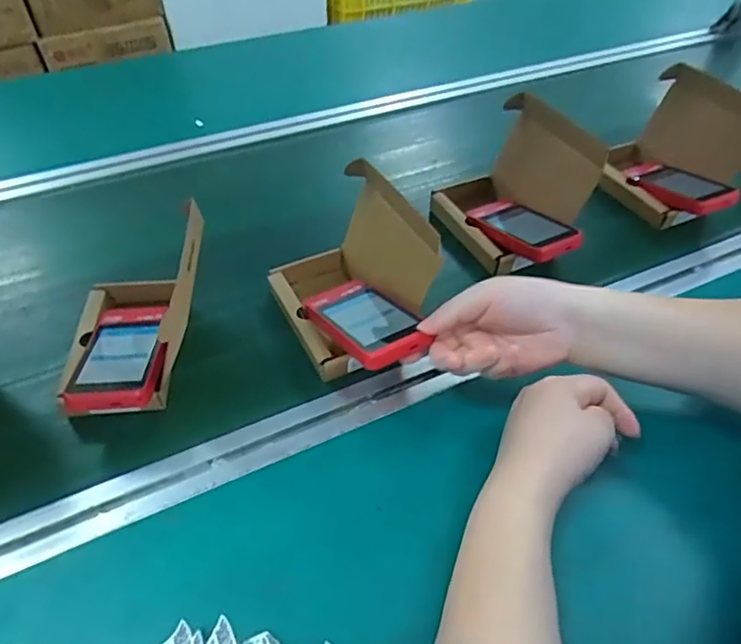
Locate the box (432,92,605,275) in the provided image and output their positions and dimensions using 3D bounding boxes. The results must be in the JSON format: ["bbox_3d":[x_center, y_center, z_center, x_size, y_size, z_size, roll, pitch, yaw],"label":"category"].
[{"bbox_3d":[0.149,-0.147,0.592,0.129,0.099,0.156,-16,49,-11],"label":"box"}]

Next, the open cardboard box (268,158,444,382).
[{"bbox_3d":[-0.018,-0.047,0.509,0.124,0.109,0.137,-22,53,-17],"label":"open cardboard box"}]

